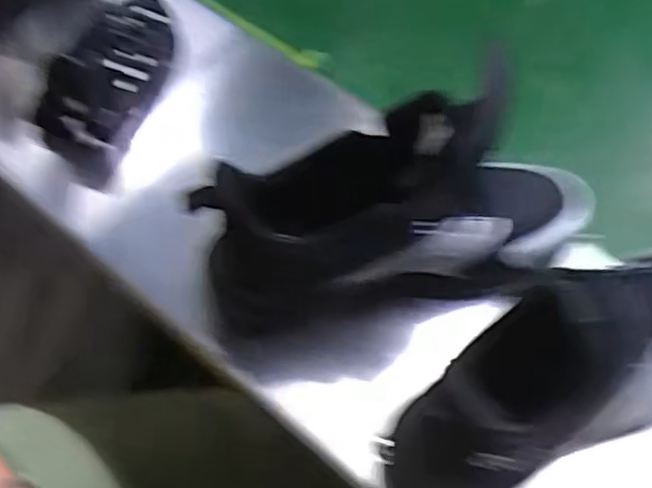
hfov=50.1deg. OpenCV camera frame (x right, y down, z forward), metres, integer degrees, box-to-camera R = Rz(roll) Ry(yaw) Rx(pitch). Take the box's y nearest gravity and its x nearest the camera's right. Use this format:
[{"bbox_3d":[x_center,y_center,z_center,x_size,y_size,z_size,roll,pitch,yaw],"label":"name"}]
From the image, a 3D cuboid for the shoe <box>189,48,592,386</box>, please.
[{"bbox_3d":[0.048,-0.015,0.431,0.244,0.158,0.098,-20,60,-13],"label":"shoe"}]

